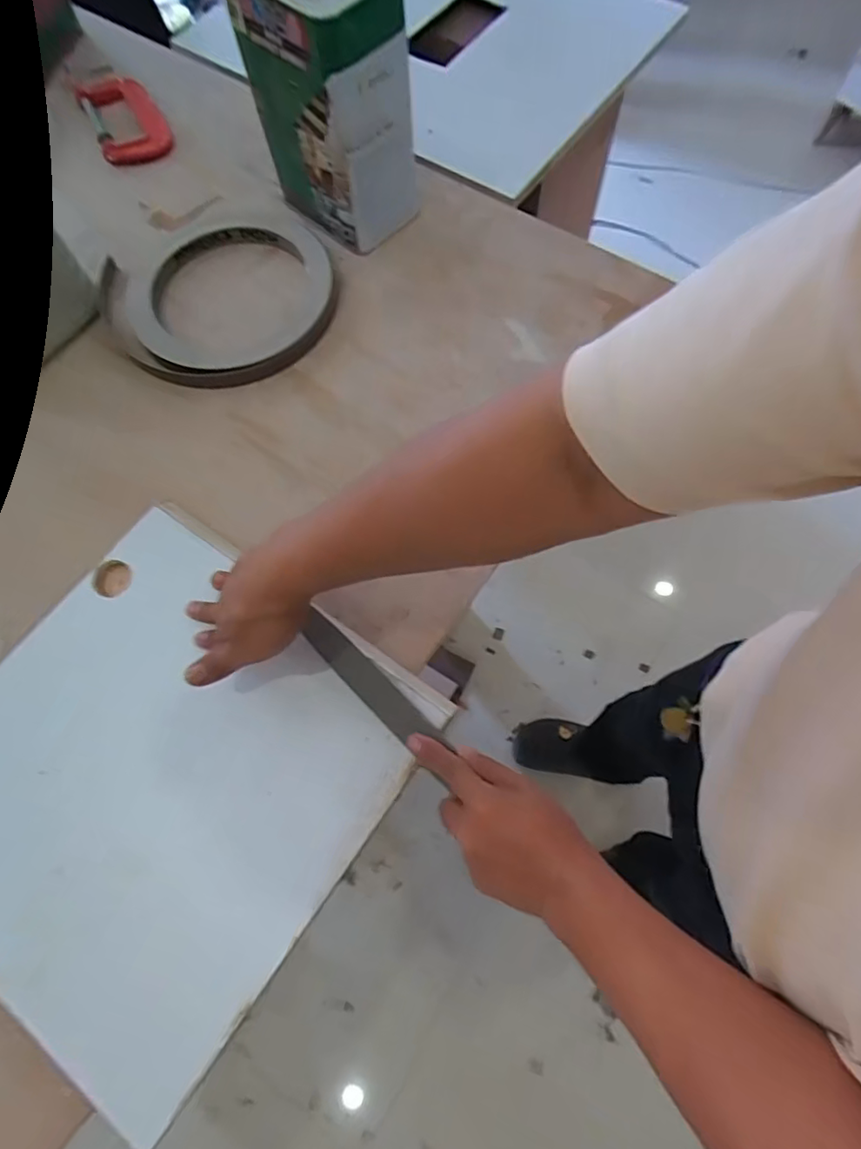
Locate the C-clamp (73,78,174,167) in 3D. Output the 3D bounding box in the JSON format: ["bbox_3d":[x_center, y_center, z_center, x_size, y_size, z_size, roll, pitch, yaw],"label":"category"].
[{"bbox_3d":[-0.430,-0.642,0.817,0.094,0.018,0.207,-27,68,-8],"label":"C-clamp"}]

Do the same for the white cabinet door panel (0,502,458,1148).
[{"bbox_3d":[-0.228,0.152,0.475,0.354,0.025,0.349,32,72,15],"label":"white cabinet door panel"}]

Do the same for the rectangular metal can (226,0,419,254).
[{"bbox_3d":[-0.106,-0.506,0.625,0.107,0.224,0.161,-41,71,-13],"label":"rectangular metal can"}]

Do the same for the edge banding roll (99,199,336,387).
[{"bbox_3d":[-0.248,-0.341,0.677,0.261,0.018,0.285,-1,67,2],"label":"edge banding roll"}]

